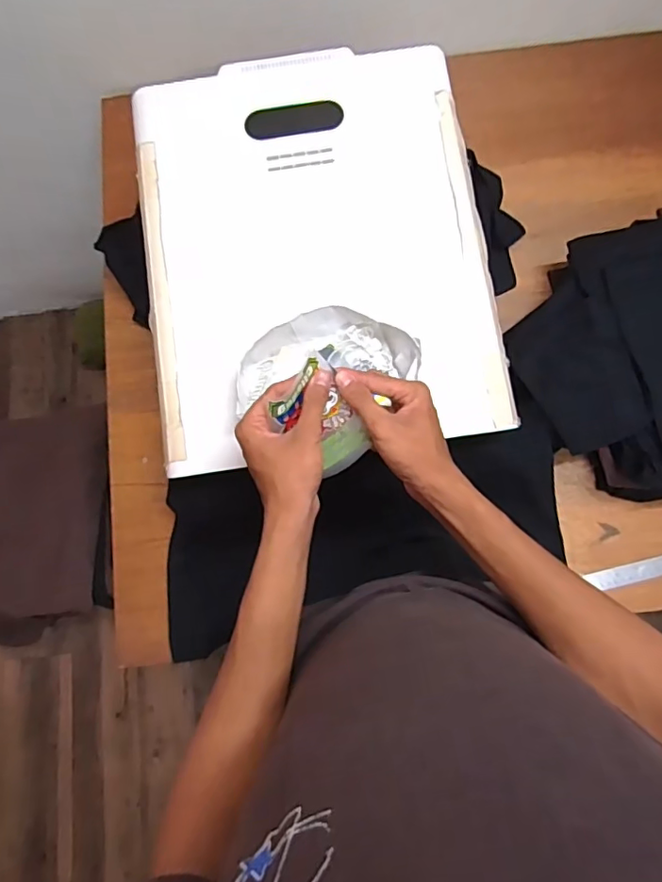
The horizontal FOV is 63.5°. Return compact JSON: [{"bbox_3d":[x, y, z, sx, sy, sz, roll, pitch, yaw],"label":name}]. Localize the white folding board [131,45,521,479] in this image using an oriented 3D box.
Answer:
[{"bbox_3d":[-0.021,-0.234,0.640,0.396,0.038,0.491,-8,78,0],"label":"white folding board"}]

